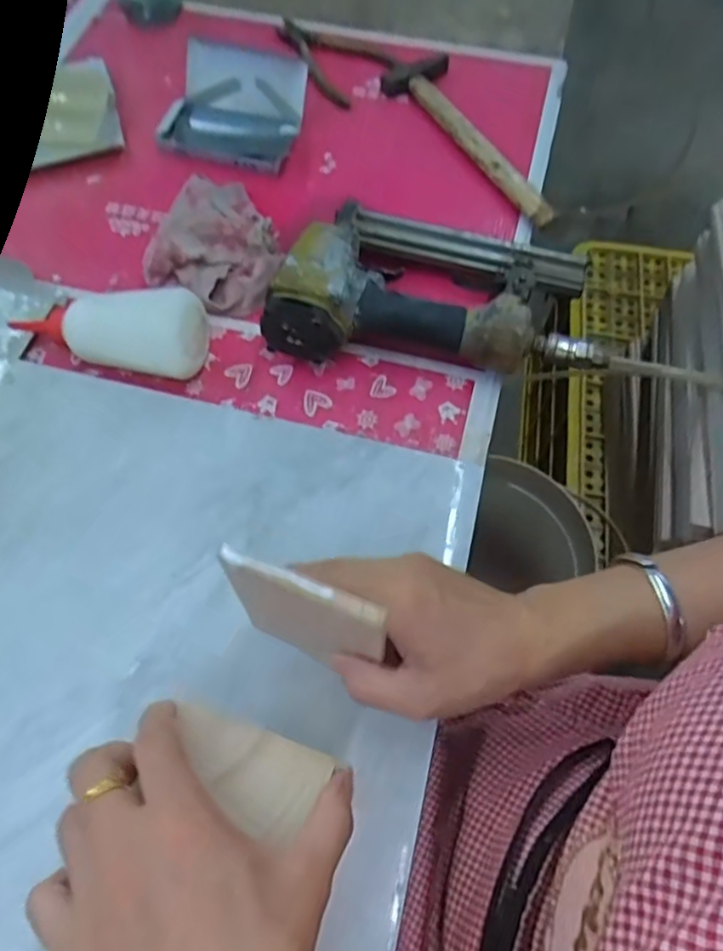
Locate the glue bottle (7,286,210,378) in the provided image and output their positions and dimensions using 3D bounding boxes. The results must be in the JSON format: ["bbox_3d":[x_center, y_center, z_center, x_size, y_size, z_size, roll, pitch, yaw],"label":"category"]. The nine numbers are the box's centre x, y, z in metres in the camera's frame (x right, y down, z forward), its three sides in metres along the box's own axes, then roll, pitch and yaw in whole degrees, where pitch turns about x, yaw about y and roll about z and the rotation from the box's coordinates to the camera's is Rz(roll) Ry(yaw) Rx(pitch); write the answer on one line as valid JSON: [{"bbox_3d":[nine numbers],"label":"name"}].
[{"bbox_3d":[-0.197,-0.117,0.479,0.162,0.051,0.064,15,64,7],"label":"glue bottle"}]

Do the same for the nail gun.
[{"bbox_3d":[0.060,-0.152,0.495,0.245,0.064,0.156,8,63,3],"label":"nail gun"}]

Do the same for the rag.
[{"bbox_3d":[-0.129,-0.203,0.535,0.109,0.037,0.148,-8,64,-5],"label":"rag"}]

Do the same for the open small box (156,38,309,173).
[{"bbox_3d":[-0.125,-0.356,0.600,0.128,0.053,0.111,11,64,4],"label":"open small box"}]

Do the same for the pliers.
[{"bbox_3d":[-0.042,-0.446,0.668,0.136,0.021,0.072,40,69,17],"label":"pliers"}]

